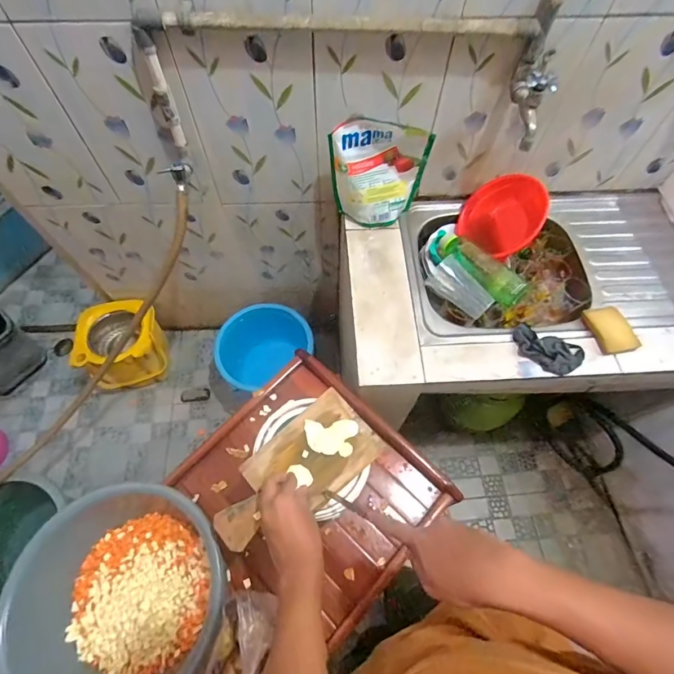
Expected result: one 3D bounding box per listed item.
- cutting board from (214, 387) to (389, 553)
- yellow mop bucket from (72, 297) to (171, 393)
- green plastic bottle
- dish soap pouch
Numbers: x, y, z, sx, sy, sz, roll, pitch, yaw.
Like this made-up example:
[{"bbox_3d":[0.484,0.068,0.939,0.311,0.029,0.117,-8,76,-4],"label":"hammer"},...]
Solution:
[{"bbox_3d":[-0.064,0.194,0.594,0.255,0.017,0.124,-33,68,-15],"label":"cutting board"},{"bbox_3d":[-0.757,0.039,1.439,0.273,0.286,0.219,-15,64,-8],"label":"yellow mop bucket"},{"bbox_3d":[0.325,-0.155,0.895,0.072,0.077,0.210,-31,68,-15],"label":"green plastic bottle"},{"bbox_3d":[0.091,-0.349,0.867,0.204,0.220,0.076,-4,63,-3],"label":"dish soap pouch"}]

